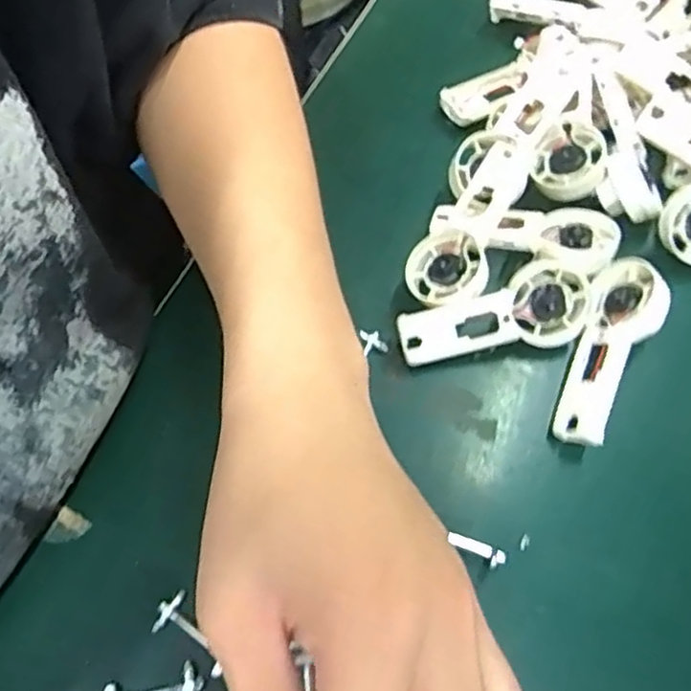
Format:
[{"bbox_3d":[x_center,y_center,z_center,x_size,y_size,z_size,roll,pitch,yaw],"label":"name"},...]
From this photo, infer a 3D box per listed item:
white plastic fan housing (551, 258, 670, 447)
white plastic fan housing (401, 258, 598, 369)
[{"bbox_3d":[0.123,0.003,0.317,0.031,0.032,0.092,27,69,11],"label":"white plastic fan housing"},{"bbox_3d":[0.072,-0.012,0.326,0.090,0.030,0.033,-16,68,-7],"label":"white plastic fan housing"}]

